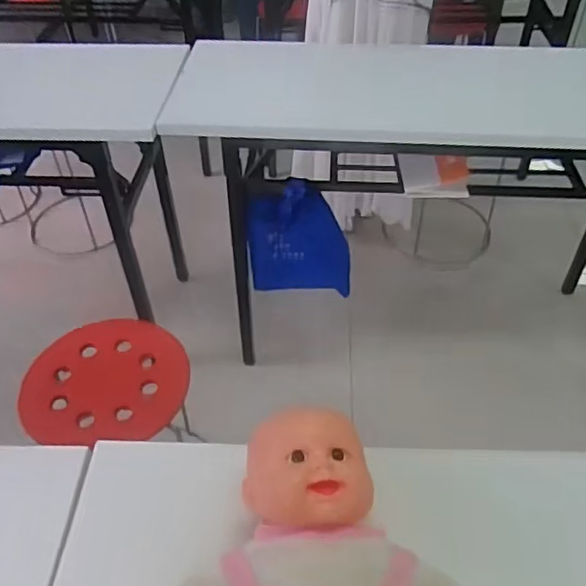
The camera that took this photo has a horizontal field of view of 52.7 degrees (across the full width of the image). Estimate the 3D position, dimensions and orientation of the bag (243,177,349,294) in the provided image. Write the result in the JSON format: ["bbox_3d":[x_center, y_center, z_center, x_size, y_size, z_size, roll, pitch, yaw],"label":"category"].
[{"bbox_3d":[0.013,-0.120,1.365,0.241,0.291,0.082,8,46,9],"label":"bag"}]

